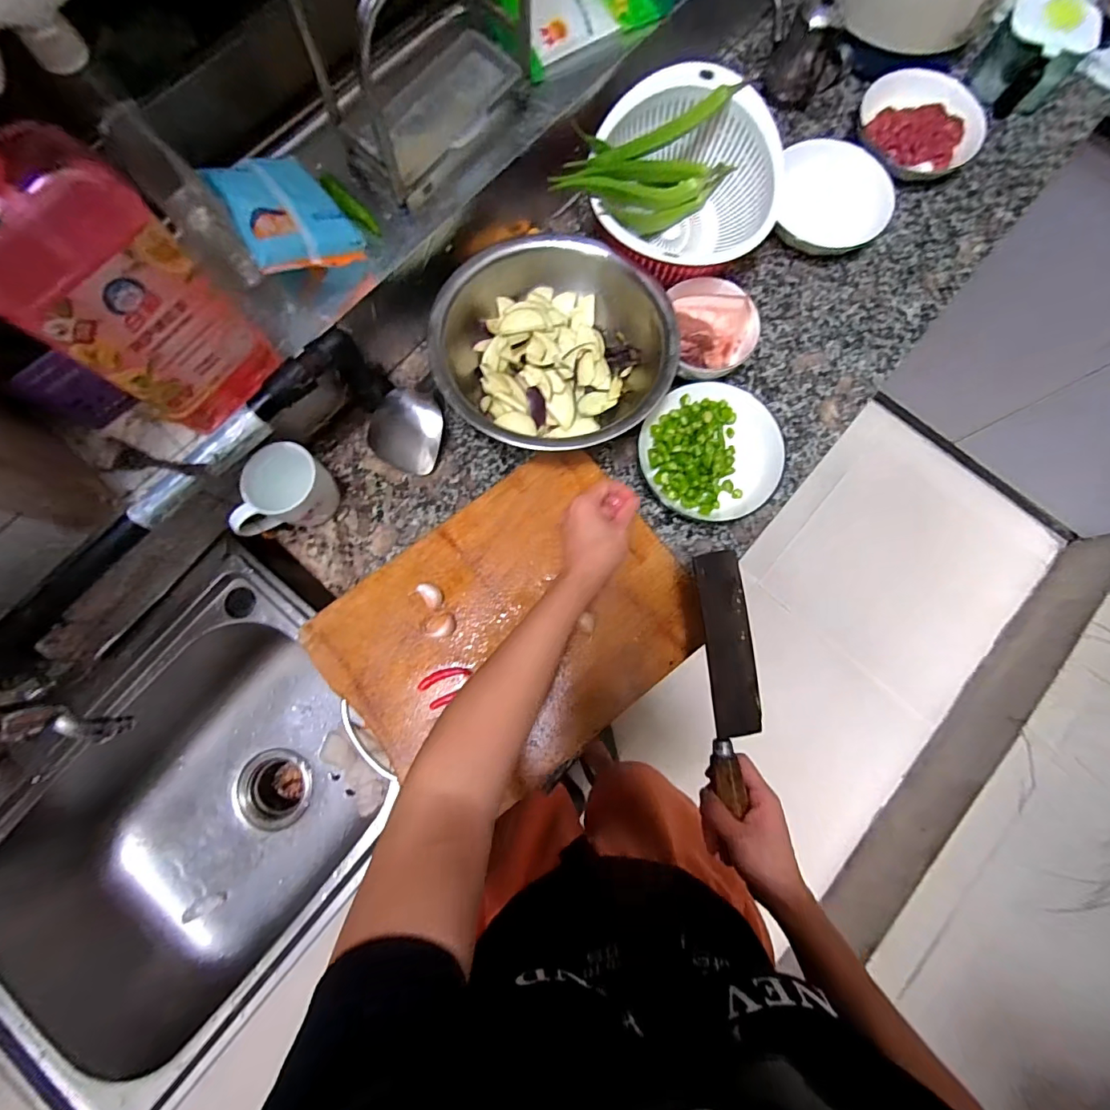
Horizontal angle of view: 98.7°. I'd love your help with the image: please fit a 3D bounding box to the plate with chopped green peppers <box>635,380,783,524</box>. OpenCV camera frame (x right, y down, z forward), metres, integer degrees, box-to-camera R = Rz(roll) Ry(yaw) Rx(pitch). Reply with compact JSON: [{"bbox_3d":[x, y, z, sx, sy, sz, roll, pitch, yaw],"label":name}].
[{"bbox_3d":[0.190,-0.126,0.582,0.157,0.038,0.166,0,79,-1],"label":"plate with chopped green peppers"}]

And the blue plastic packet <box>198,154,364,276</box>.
[{"bbox_3d":[-0.262,-0.335,0.465,0.108,0.023,0.121,-39,96,-37],"label":"blue plastic packet"}]

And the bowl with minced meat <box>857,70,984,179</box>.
[{"bbox_3d":[0.517,-0.606,0.671,0.159,0.041,0.136,-4,79,-2],"label":"bowl with minced meat"}]

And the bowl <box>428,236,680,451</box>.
[{"bbox_3d":[-0.001,-0.241,0.578,0.266,0.094,0.255,0,79,-1],"label":"bowl"}]

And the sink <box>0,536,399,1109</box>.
[{"bbox_3d":[-0.429,0.314,0.615,0.376,0.198,0.547,36,80,6],"label":"sink"}]

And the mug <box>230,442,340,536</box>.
[{"bbox_3d":[-0.301,-0.064,0.541,0.076,0.083,0.105,17,79,2],"label":"mug"}]

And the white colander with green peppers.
[{"bbox_3d":[0.152,-0.457,0.604,0.247,0.099,0.230,-33,81,-7],"label":"white colander with green peppers"}]

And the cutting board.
[{"bbox_3d":[-0.042,0.084,0.547,0.384,0.031,0.295,-39,82,-8],"label":"cutting board"}]

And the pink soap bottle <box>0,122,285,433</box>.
[{"bbox_3d":[-0.331,-0.204,0.346,0.088,0.280,0.111,40,81,6],"label":"pink soap bottle"}]

